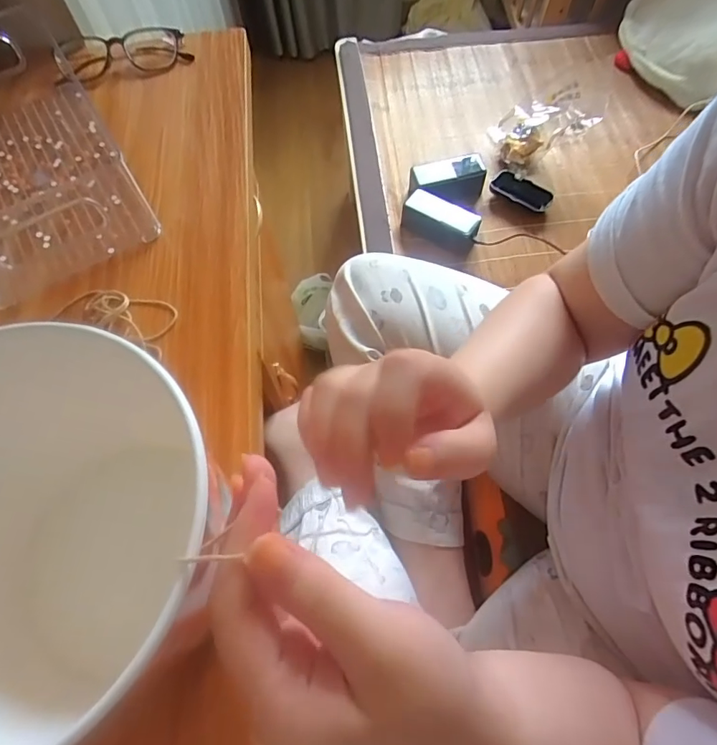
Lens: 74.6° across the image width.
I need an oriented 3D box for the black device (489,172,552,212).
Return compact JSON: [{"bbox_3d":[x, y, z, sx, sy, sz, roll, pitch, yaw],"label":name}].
[{"bbox_3d":[0.289,-0.324,0.838,0.111,0.015,0.059,30,68,16],"label":"black device"}]

